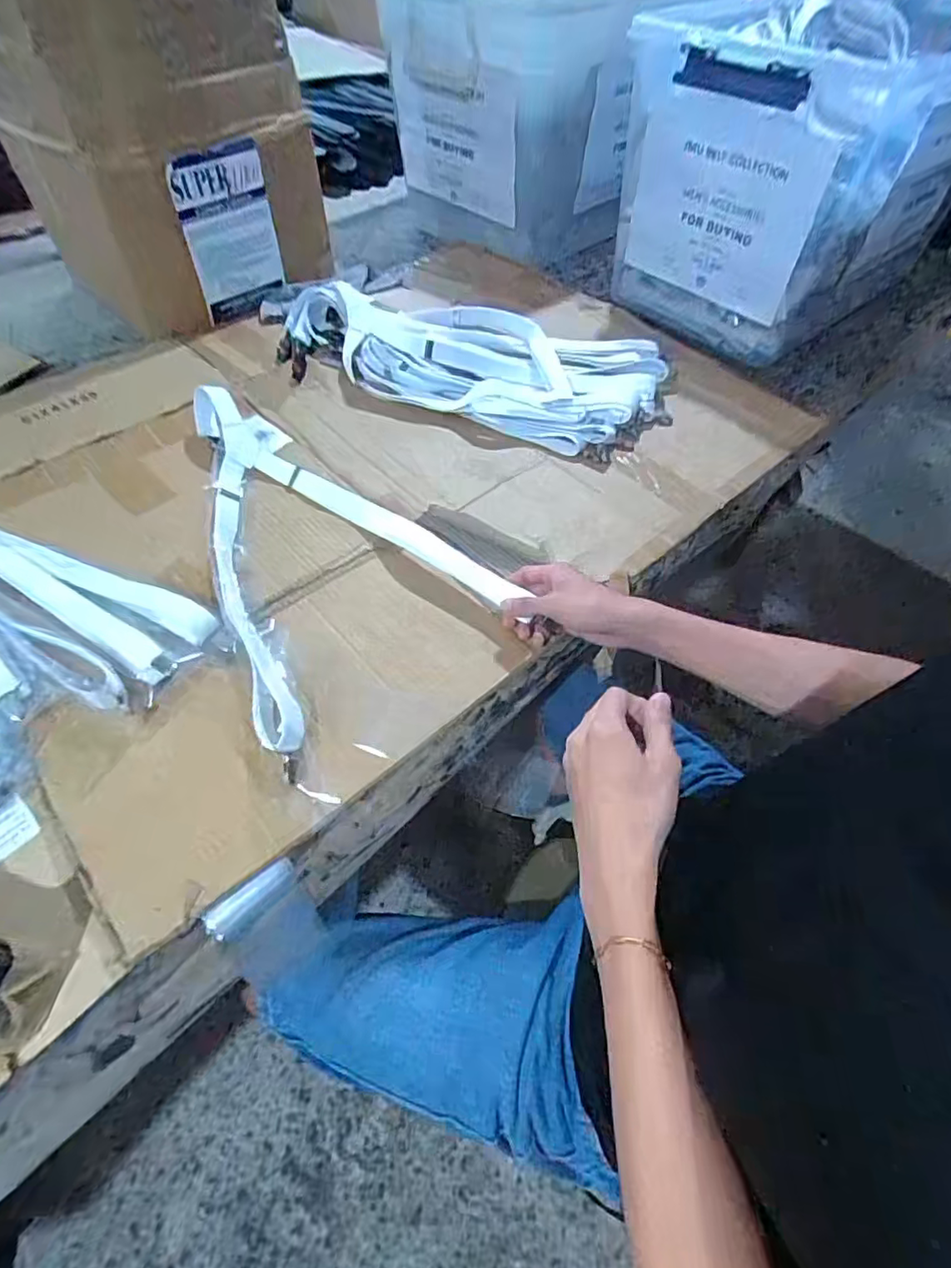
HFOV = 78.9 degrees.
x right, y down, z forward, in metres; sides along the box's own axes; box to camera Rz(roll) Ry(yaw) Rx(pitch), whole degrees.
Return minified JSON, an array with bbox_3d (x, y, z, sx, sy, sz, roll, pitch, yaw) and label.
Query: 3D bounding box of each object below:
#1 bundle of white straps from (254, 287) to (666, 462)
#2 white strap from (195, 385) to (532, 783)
[{"bbox_3d":[-0.035,-0.402,0.816,0.613,0.054,0.281,13,55,7],"label":"bundle of white straps"},{"bbox_3d":[-0.204,-0.109,0.611,0.266,0.047,0.456,-35,63,-23],"label":"white strap"}]

